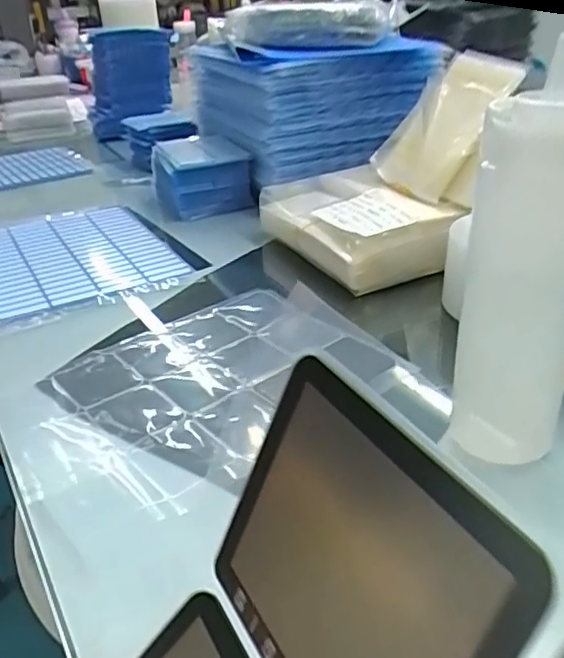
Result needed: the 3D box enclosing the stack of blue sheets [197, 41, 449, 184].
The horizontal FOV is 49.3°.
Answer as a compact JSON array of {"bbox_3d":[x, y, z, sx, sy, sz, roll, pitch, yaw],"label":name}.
[{"bbox_3d":[0.031,-0.313,0.850,0.241,0.147,0.269,-13,30,-18],"label":"stack of blue sheets"}]

